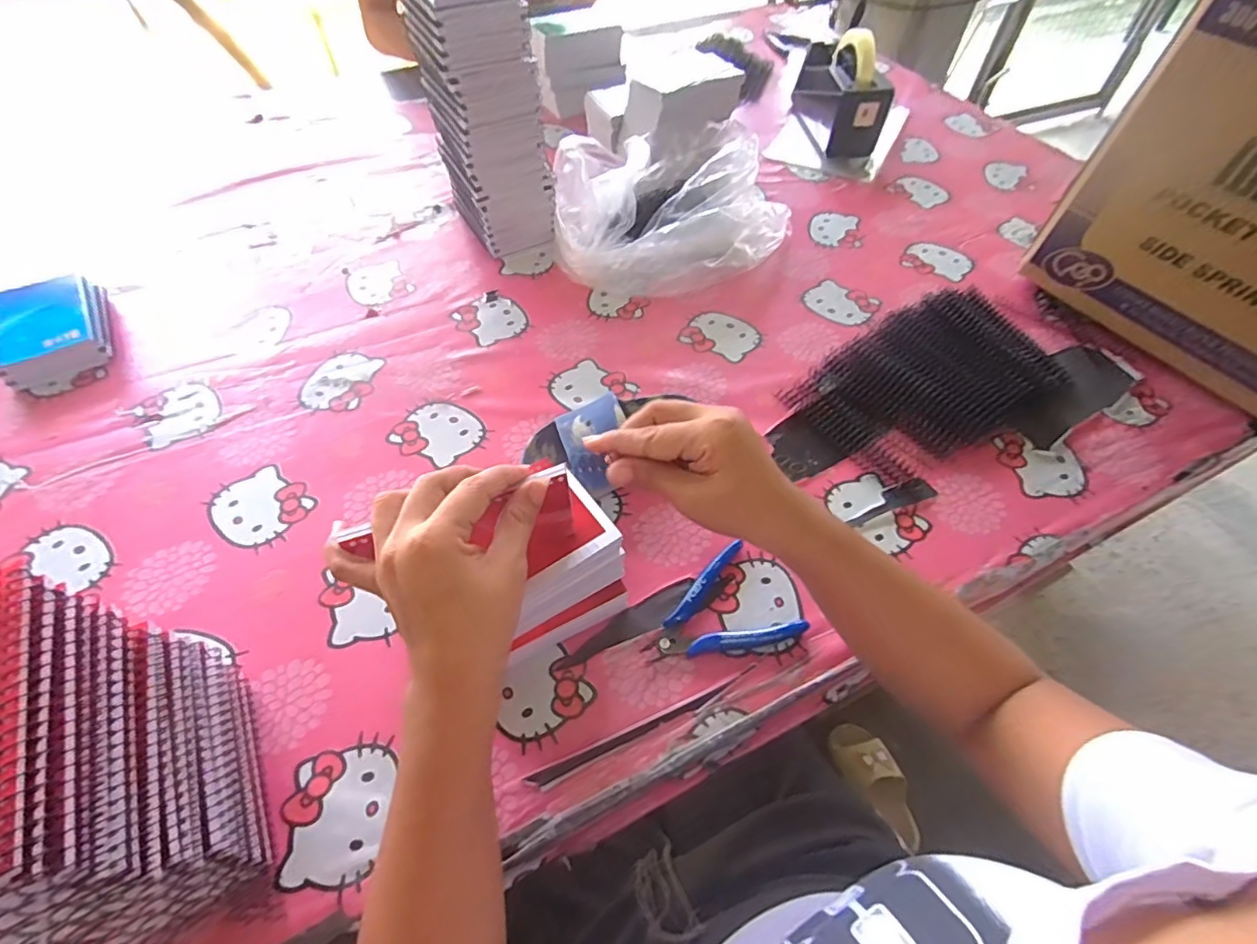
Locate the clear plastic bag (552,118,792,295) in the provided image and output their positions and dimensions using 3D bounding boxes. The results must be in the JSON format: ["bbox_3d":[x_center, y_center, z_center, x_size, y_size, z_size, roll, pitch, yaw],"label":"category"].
[{"bbox_3d":[0.055,-0.335,0.702,0.285,0.102,0.241,-2,54,-2],"label":"clear plastic bag"}]

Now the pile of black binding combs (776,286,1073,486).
[{"bbox_3d":[0.310,-0.103,0.581,0.282,0.037,0.164,-25,58,-18],"label":"pile of black binding combs"}]

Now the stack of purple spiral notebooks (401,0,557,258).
[{"bbox_3d":[-0.160,-0.386,0.637,0.115,0.259,0.124,-16,56,-12],"label":"stack of purple spiral notebooks"}]

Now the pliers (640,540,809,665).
[{"bbox_3d":[0.067,0.115,0.435,0.111,0.012,0.083,-29,60,-20],"label":"pliers"}]

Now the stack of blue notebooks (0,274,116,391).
[{"bbox_3d":[-0.599,-0.150,0.595,0.092,0.046,0.125,-26,59,-18],"label":"stack of blue notebooks"}]

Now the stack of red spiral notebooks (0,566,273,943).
[{"bbox_3d":[-0.273,0.160,0.281,0.085,0.207,0.145,-22,59,-15],"label":"stack of red spiral notebooks"}]

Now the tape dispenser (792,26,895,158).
[{"bbox_3d":[0.322,-0.585,0.864,0.083,0.124,0.209,-2,54,-2],"label":"tape dispenser"}]

